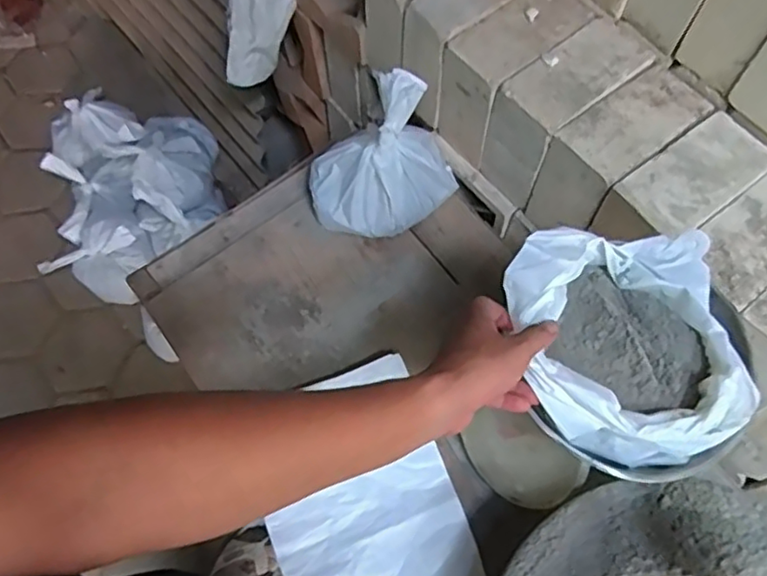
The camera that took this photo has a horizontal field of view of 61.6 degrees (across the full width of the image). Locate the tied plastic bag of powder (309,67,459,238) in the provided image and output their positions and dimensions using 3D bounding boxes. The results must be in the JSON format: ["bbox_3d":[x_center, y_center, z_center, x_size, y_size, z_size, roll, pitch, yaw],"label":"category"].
[{"bbox_3d":[-0.001,-0.205,0.922,0.218,0.231,0.160,-27,69,-15],"label":"tied plastic bag of powder"}]

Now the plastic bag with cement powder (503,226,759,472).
[{"bbox_3d":[0.230,0.049,0.621,0.216,0.090,0.220,-3,65,-4],"label":"plastic bag with cement powder"}]

